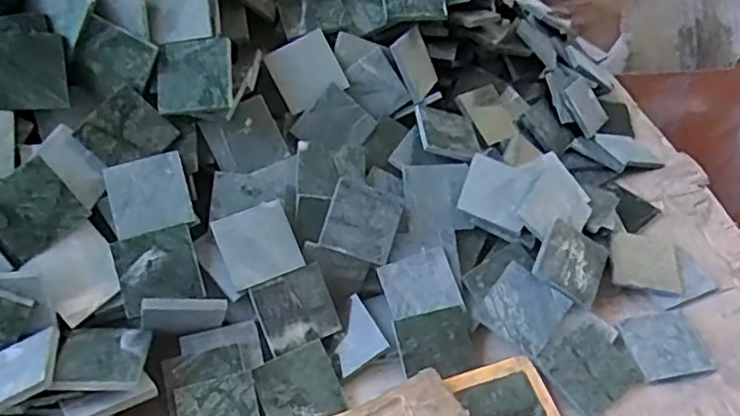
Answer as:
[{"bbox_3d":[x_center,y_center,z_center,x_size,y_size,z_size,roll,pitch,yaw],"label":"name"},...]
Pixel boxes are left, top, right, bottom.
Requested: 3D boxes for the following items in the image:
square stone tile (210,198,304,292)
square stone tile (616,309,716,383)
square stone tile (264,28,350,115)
[{"bbox_3d":[-0.072,0.023,0.409,0.048,0.004,0.049,-19,75,-22],"label":"square stone tile"},{"bbox_3d":[0.197,0.091,0.421,0.047,0.007,0.048,-7,45,-6],"label":"square stone tile"},{"bbox_3d":[-0.046,-0.100,0.459,0.047,0.004,0.047,-29,94,-4],"label":"square stone tile"}]

